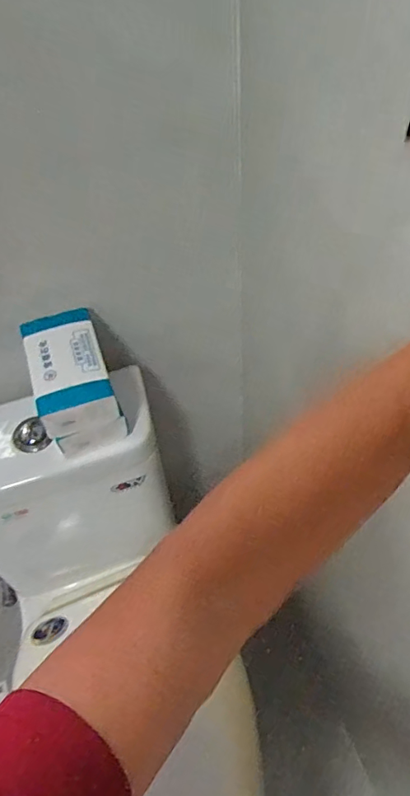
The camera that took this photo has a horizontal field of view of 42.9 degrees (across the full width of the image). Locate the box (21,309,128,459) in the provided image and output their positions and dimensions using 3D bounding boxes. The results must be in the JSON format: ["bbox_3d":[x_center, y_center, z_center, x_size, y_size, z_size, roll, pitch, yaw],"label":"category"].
[{"bbox_3d":[-0.172,-0.019,0.694,0.092,0.113,0.158,-19,53,-8],"label":"box"}]

